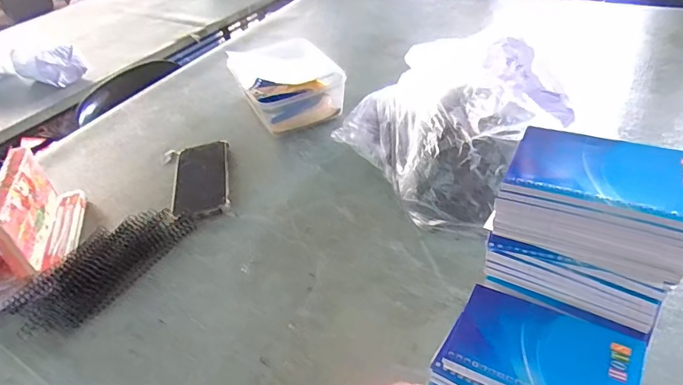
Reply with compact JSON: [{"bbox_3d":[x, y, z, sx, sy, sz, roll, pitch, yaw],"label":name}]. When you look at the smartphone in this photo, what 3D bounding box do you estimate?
[{"bbox_3d":[-0.214,-0.024,0.697,0.080,0.013,0.184,-8,38,-8],"label":"smartphone"}]

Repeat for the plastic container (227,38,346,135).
[{"bbox_3d":[-0.098,-0.205,0.839,0.177,0.080,0.217,-22,42,-14],"label":"plastic container"}]

